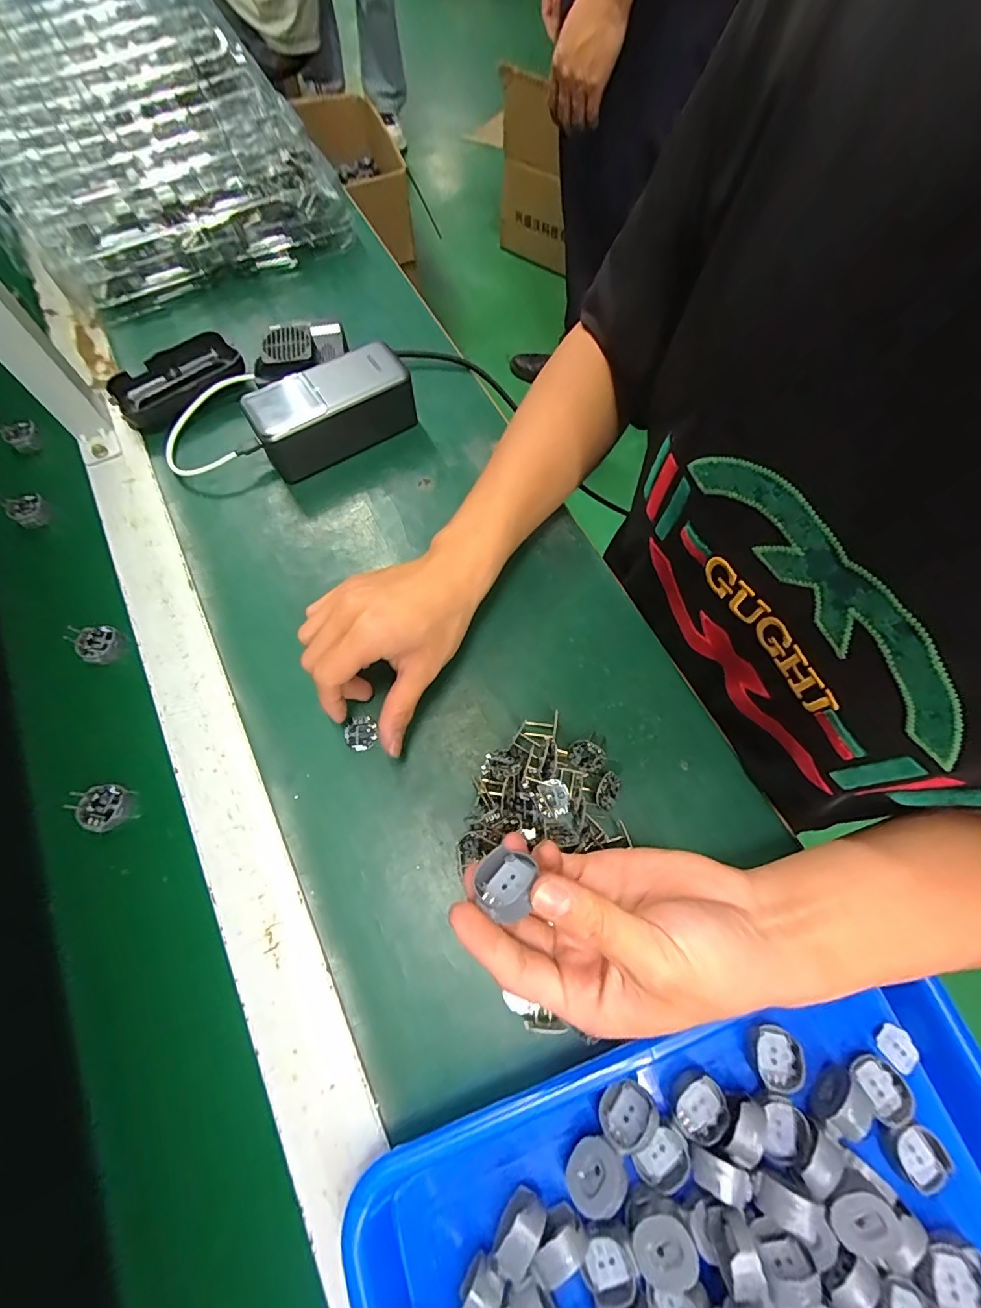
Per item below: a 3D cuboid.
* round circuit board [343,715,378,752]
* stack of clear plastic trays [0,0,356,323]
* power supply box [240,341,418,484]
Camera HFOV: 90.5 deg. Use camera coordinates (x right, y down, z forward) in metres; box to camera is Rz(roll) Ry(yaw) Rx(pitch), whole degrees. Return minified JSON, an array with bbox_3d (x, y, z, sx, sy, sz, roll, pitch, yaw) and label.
[{"bbox_3d":[-0.091,0.055,0.337,0.022,0.004,0.025,-12,71,-6],"label":"round circuit board"},{"bbox_3d":[-0.387,-0.557,0.512,0.292,0.091,0.424,-33,74,-13],"label":"stack of clear plastic trays"},{"bbox_3d":[-0.131,-0.201,0.408,0.128,0.055,0.053,-36,75,-14],"label":"power supply box"}]

